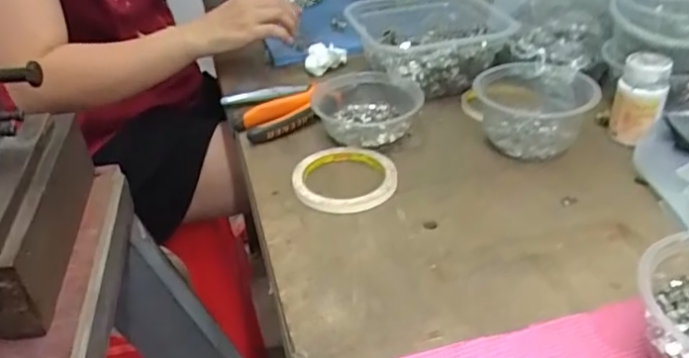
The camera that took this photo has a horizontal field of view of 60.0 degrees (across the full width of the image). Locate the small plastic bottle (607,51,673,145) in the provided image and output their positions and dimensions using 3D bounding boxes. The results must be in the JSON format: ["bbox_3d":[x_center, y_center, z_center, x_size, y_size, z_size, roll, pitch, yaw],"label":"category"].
[{"bbox_3d":[0.289,-0.078,0.587,0.045,0.077,0.042,14,38,23],"label":"small plastic bottle"}]

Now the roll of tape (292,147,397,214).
[{"bbox_3d":[0.001,0.001,0.570,0.095,0.018,0.095,-2,35,1],"label":"roll of tape"}]

